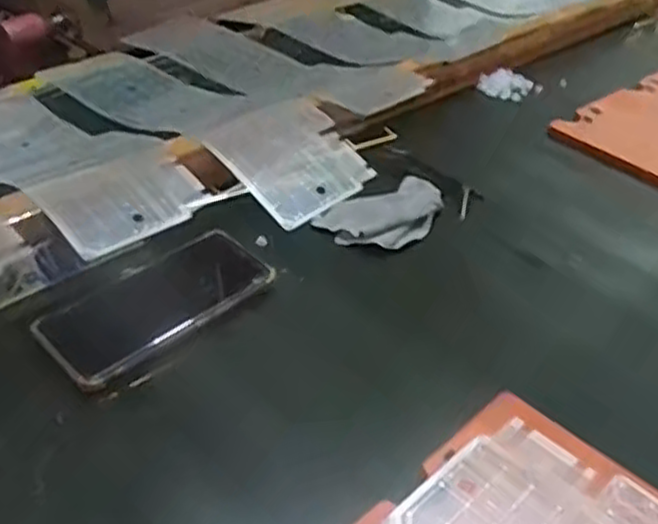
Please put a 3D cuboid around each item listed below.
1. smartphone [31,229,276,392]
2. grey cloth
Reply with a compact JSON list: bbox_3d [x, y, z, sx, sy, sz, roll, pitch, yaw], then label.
[{"bbox_3d":[-0.125,0.030,0.563,0.162,0.016,0.080,-28,48,-33],"label":"smartphone"},{"bbox_3d":[0.054,-0.042,0.676,0.124,0.015,0.076,-20,44,-27],"label":"grey cloth"}]

